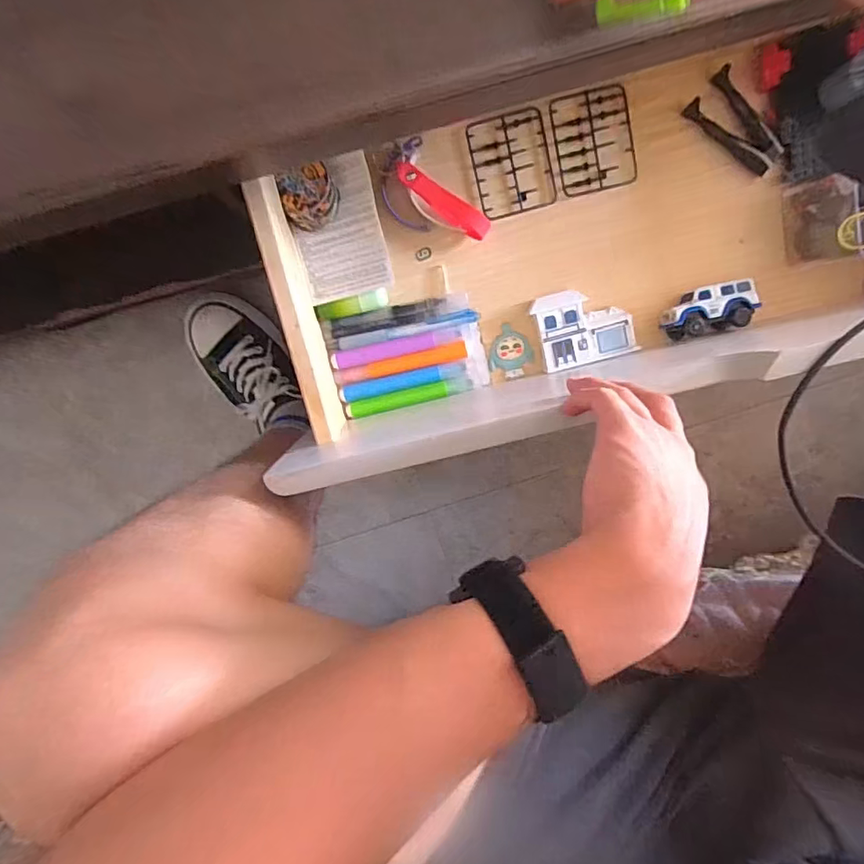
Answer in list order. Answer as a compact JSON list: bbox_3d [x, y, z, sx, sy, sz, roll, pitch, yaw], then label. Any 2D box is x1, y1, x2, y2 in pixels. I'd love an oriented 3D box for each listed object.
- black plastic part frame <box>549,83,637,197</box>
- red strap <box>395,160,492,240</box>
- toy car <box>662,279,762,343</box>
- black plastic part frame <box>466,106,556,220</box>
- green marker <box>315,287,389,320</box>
[{"bbox_3d":[0.146,-0.260,0.477,0.070,0.004,0.084,-12,99,1],"label":"black plastic part frame"},{"bbox_3d":[0.011,-0.203,0.473,0.091,0.026,0.020,32,97,-5],"label":"red strap"},{"bbox_3d":[0.254,-0.113,0.497,0.078,0.041,0.042,-13,99,2],"label":"toy car"},{"bbox_3d":[0.072,-0.241,0.480,0.069,0.004,0.084,-14,99,2],"label":"black plastic part frame"},{"bbox_3d":[-0.073,-0.116,0.490,0.066,0.013,0.016,-17,99,2],"label":"green marker"}]

